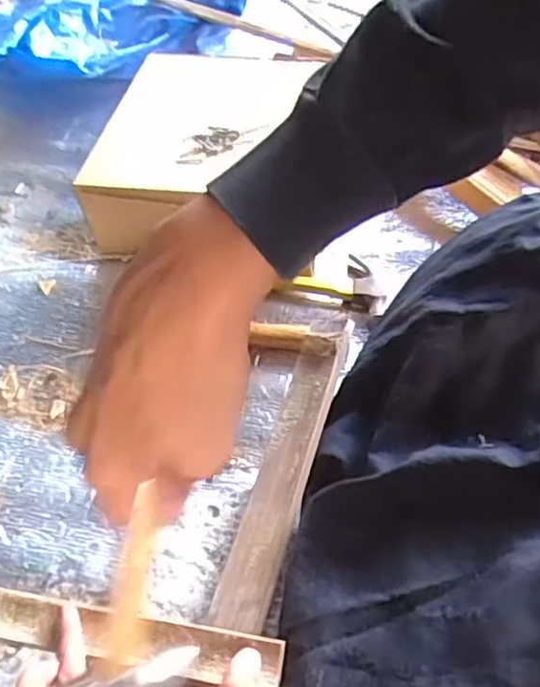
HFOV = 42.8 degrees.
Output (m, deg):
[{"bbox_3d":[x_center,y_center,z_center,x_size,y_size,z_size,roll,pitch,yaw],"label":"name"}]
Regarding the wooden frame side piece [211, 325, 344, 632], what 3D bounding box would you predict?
[{"bbox_3d":[0.010,0.088,0.497,0.037,0.013,0.233,5,55,22],"label":"wooden frame side piece"}]

